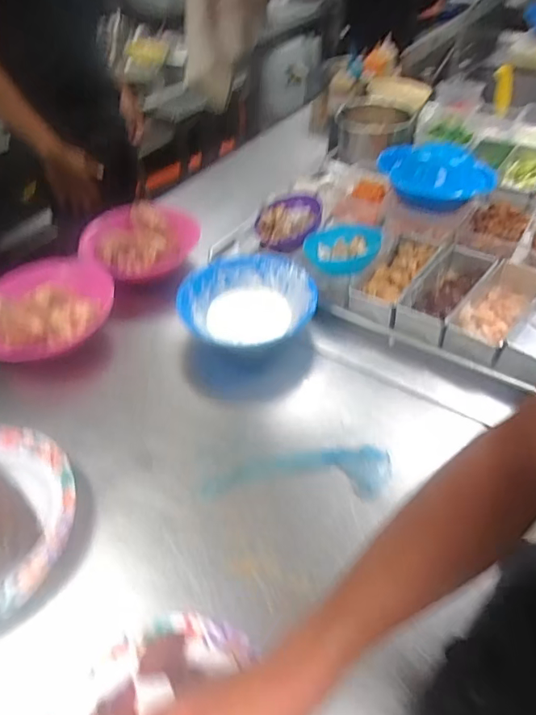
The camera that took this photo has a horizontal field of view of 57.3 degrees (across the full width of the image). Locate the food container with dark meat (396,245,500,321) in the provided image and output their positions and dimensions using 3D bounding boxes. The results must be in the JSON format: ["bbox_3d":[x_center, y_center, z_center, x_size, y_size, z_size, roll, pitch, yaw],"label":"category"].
[{"bbox_3d":[0.297,-0.111,0.823,0.090,0.070,0.216,33,56,28],"label":"food container with dark meat"}]

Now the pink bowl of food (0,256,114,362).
[{"bbox_3d":[-0.368,-0.085,0.799,0.199,0.065,0.200,-1,47,1],"label":"pink bowl of food"}]

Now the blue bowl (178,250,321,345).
[{"bbox_3d":[-0.031,-0.079,0.800,0.215,0.061,0.206,-1,47,1],"label":"blue bowl"}]

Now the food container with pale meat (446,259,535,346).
[{"bbox_3d":[0.363,-0.075,0.789,0.083,0.065,0.210,34,57,28],"label":"food container with pale meat"}]

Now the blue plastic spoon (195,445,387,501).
[{"bbox_3d":[0.035,0.140,0.620,0.230,0.025,0.066,1,47,2],"label":"blue plastic spoon"}]

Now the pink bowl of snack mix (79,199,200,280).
[{"bbox_3d":[-0.237,-0.217,0.902,0.176,0.053,0.173,-1,47,1],"label":"pink bowl of snack mix"}]

